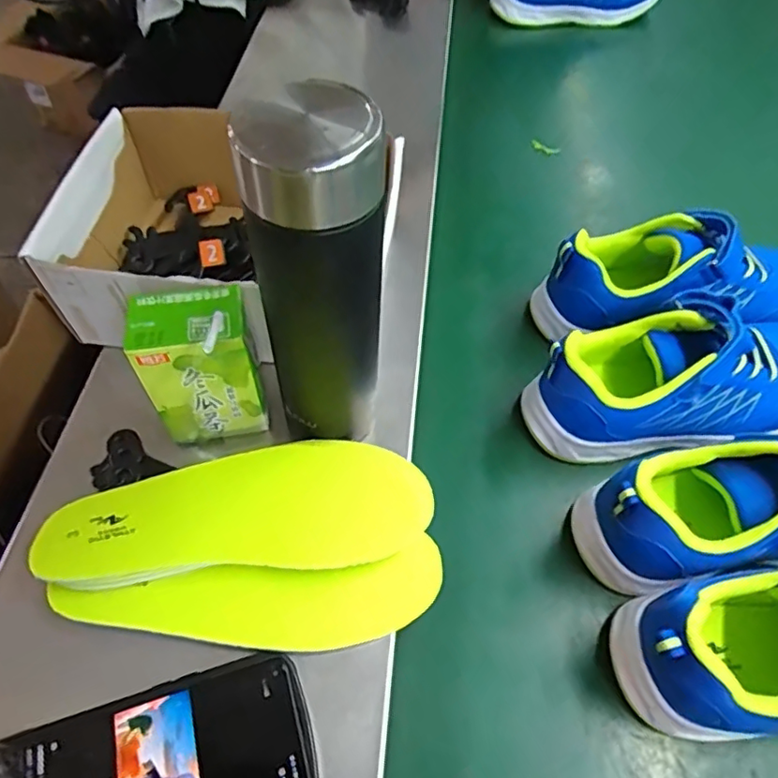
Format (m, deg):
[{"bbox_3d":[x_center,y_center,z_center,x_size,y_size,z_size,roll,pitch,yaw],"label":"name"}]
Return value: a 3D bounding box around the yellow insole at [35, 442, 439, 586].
[{"bbox_3d":[-0.090,0.074,0.350,0.226,0.019,0.072,-9,59,-6],"label":"yellow insole"}]

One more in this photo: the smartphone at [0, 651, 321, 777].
[{"bbox_3d":[-0.110,0.189,0.282,0.142,0.012,0.080,-16,60,-9],"label":"smartphone"}]

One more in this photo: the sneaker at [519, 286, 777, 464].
[{"bbox_3d":[0.214,-0.011,0.414,0.222,0.084,0.087,-8,59,-5],"label":"sneaker"}]

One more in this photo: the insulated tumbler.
[{"bbox_3d":[-0.034,-0.044,0.321,0.062,0.228,0.063,0,58,0],"label":"insulated tumbler"}]

